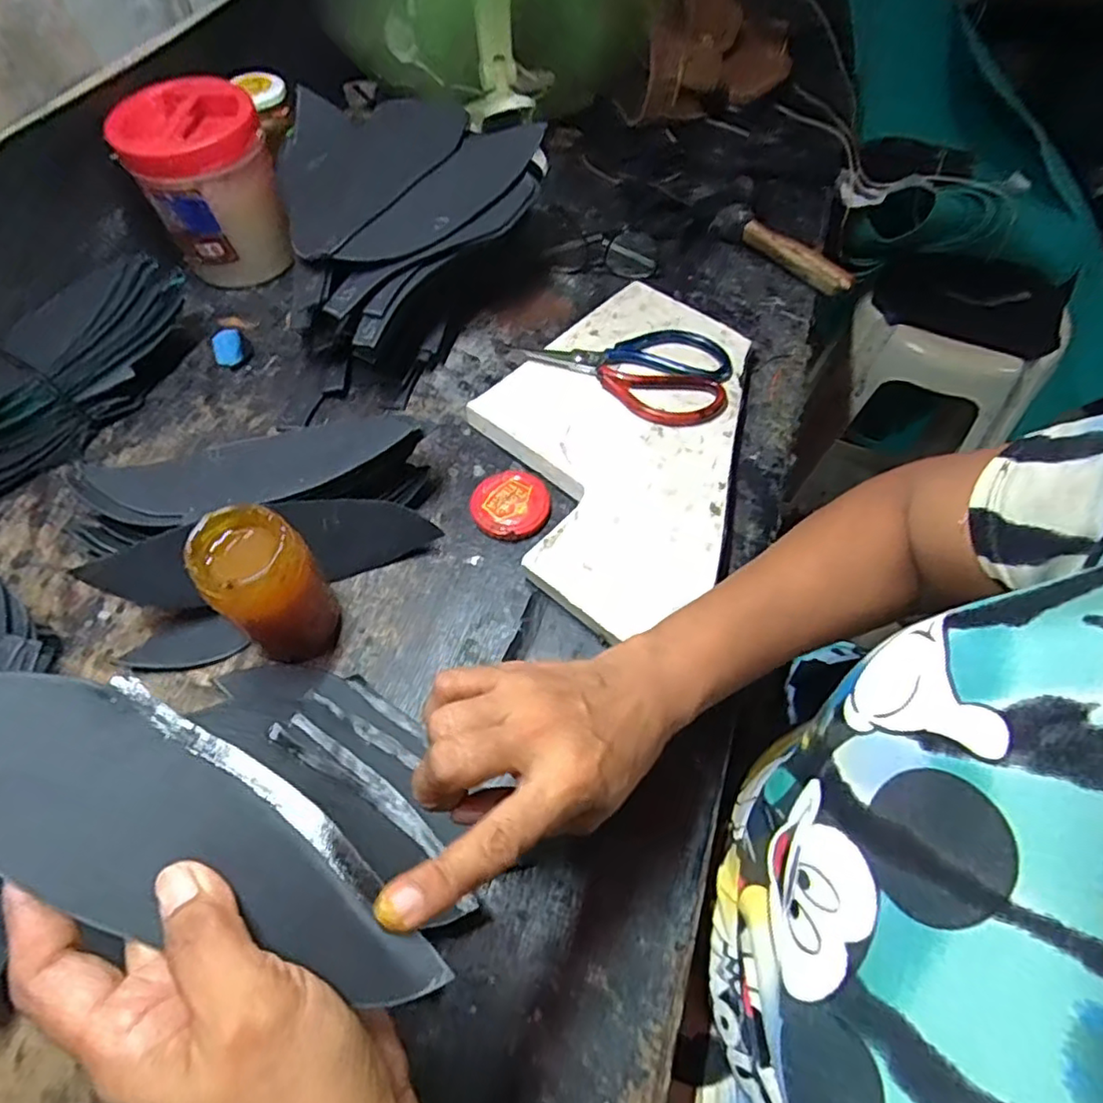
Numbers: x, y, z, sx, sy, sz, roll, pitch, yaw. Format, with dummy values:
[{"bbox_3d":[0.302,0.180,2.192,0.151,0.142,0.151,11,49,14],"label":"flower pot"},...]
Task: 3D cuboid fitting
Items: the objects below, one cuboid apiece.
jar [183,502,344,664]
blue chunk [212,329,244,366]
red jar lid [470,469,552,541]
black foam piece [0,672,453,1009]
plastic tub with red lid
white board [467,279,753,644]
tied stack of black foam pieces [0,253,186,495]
[{"bbox_3d":[-0.168,0.025,0.384,0.056,0.111,0.054,-1,61,1],"label":"jar"},{"bbox_3d":[-0.290,-0.182,0.559,0.028,0.028,0.021,-33,65,-15],"label":"blue chunk"},{"bbox_3d":[-0.031,-0.035,0.476,0.058,0.011,0.057,-1,61,1],"label":"red jar lid"},{"bbox_3d":[-0.133,0.092,0.213,0.207,0.020,0.064,23,64,3],"label":"black foam piece"},{"bbox_3d":[-0.312,-0.333,0.580,0.110,0.141,0.104,-1,61,1],"label":"plastic tub with red lid"},{"bbox_3d":[0.042,-0.093,0.499,0.199,0.029,0.330,12,62,9],"label":"white board"},{"bbox_3d":[-0.401,-0.136,0.504,0.083,0.076,0.247,21,64,13],"label":"tied stack of black foam pieces"}]

